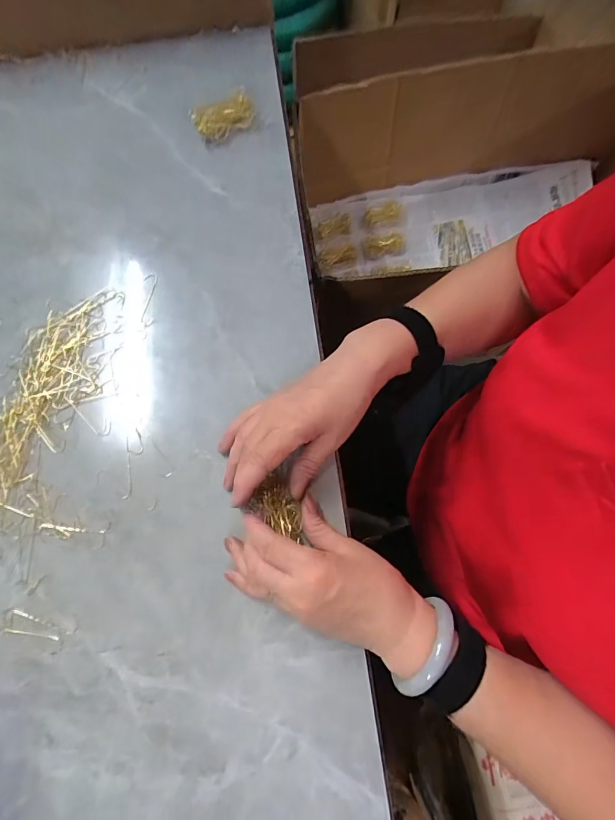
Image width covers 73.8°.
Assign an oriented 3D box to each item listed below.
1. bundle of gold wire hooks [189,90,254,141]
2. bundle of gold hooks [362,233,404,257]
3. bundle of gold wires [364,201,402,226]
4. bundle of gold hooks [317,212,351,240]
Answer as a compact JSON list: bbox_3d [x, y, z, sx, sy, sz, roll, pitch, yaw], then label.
[{"bbox_3d":[-0.100,-0.350,0.482,0.073,0.025,0.045,-20,71,-4],"label":"bundle of gold wire hooks"},{"bbox_3d":[0.145,-0.318,0.779,0.079,0.016,0.046,-9,71,0],"label":"bundle of gold hooks"},{"bbox_3d":[0.146,-0.381,0.792,0.075,0.004,0.037,-15,87,-2],"label":"bundle of gold wires"},{"bbox_3d":[0.051,-0.356,0.793,0.065,0.006,0.037,-11,106,1],"label":"bundle of gold hooks"}]

